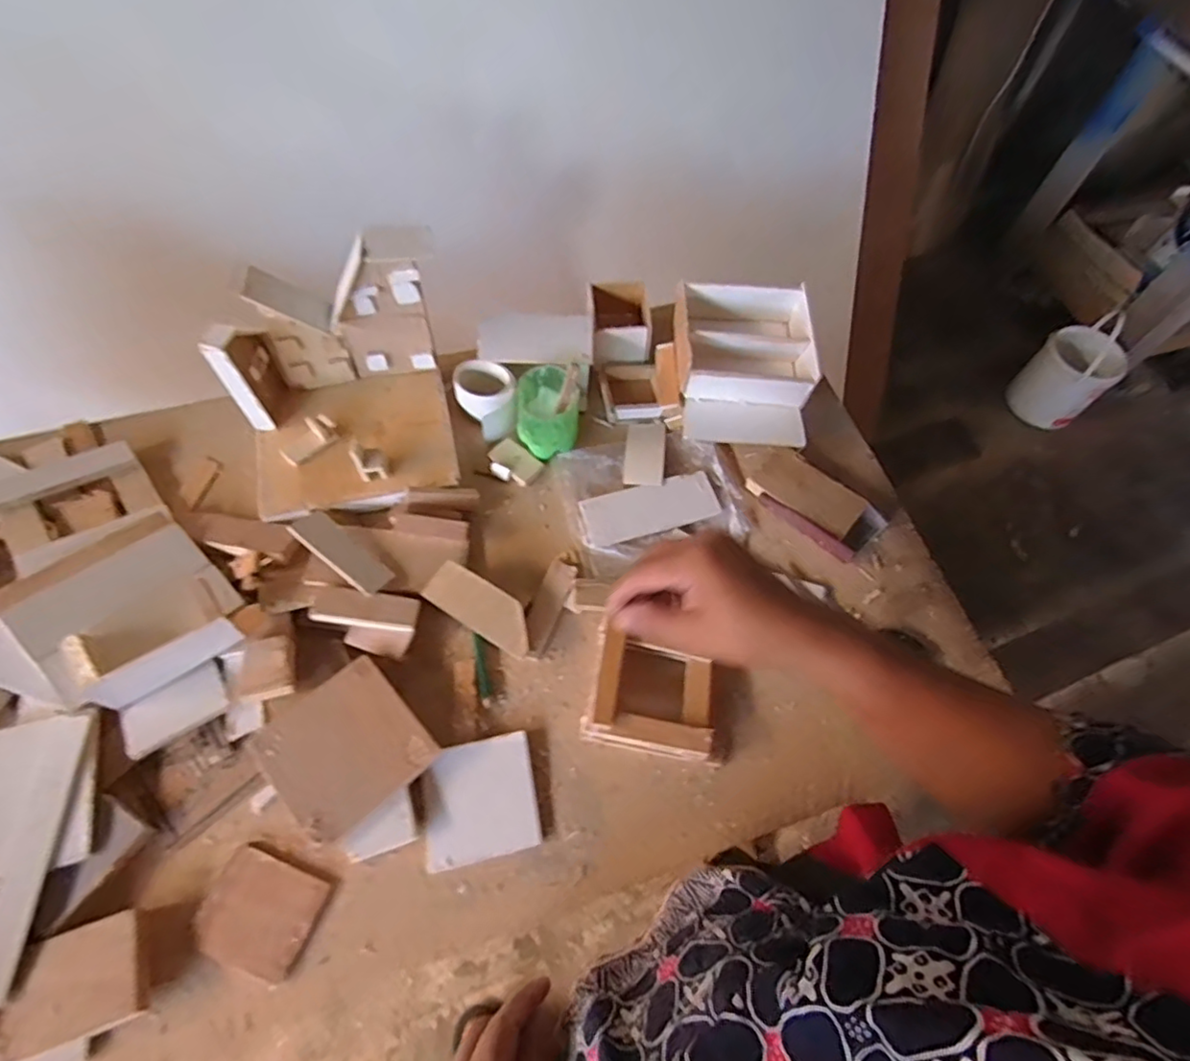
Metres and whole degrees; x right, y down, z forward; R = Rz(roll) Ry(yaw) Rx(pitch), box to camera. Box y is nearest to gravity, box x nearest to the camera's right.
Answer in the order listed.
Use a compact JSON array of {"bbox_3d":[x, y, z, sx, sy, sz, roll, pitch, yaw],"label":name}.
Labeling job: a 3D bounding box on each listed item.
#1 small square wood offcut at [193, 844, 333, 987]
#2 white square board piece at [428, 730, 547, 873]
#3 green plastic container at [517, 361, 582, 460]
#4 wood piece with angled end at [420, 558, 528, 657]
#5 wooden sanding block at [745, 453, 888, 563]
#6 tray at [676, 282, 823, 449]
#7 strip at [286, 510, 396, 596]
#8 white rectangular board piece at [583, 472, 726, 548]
[{"bbox_3d":[-0.230,0.264,0.432,0.074,0.006,0.066,21,63,8],"label":"small square wood offcut"},{"bbox_3d":[-0.086,0.202,0.471,0.082,0.012,0.081,-10,63,-8],"label":"white square board piece"},{"bbox_3d":[-0.045,-0.114,0.601,0.058,0.068,0.057,1,62,-2],"label":"green plastic container"},{"bbox_3d":[-0.094,0.065,0.529,0.100,0.007,0.040,33,87,8],"label":"wood piece with angled end"},{"bbox_3d":[0.215,-0.026,0.613,0.122,0.021,0.071,39,67,16],"label":"wooden sanding block"},{"bbox_3d":[0.153,-0.174,0.654,0.153,0.077,0.162,5,62,0],"label":"tray"},{"bbox_3d":[-0.216,0.018,0.535,0.094,0.005,0.034,39,51,8],"label":"strip"},{"bbox_3d":[0.053,-0.022,0.605,0.133,0.005,0.053,-14,64,-10],"label":"white rectangular board piece"}]

